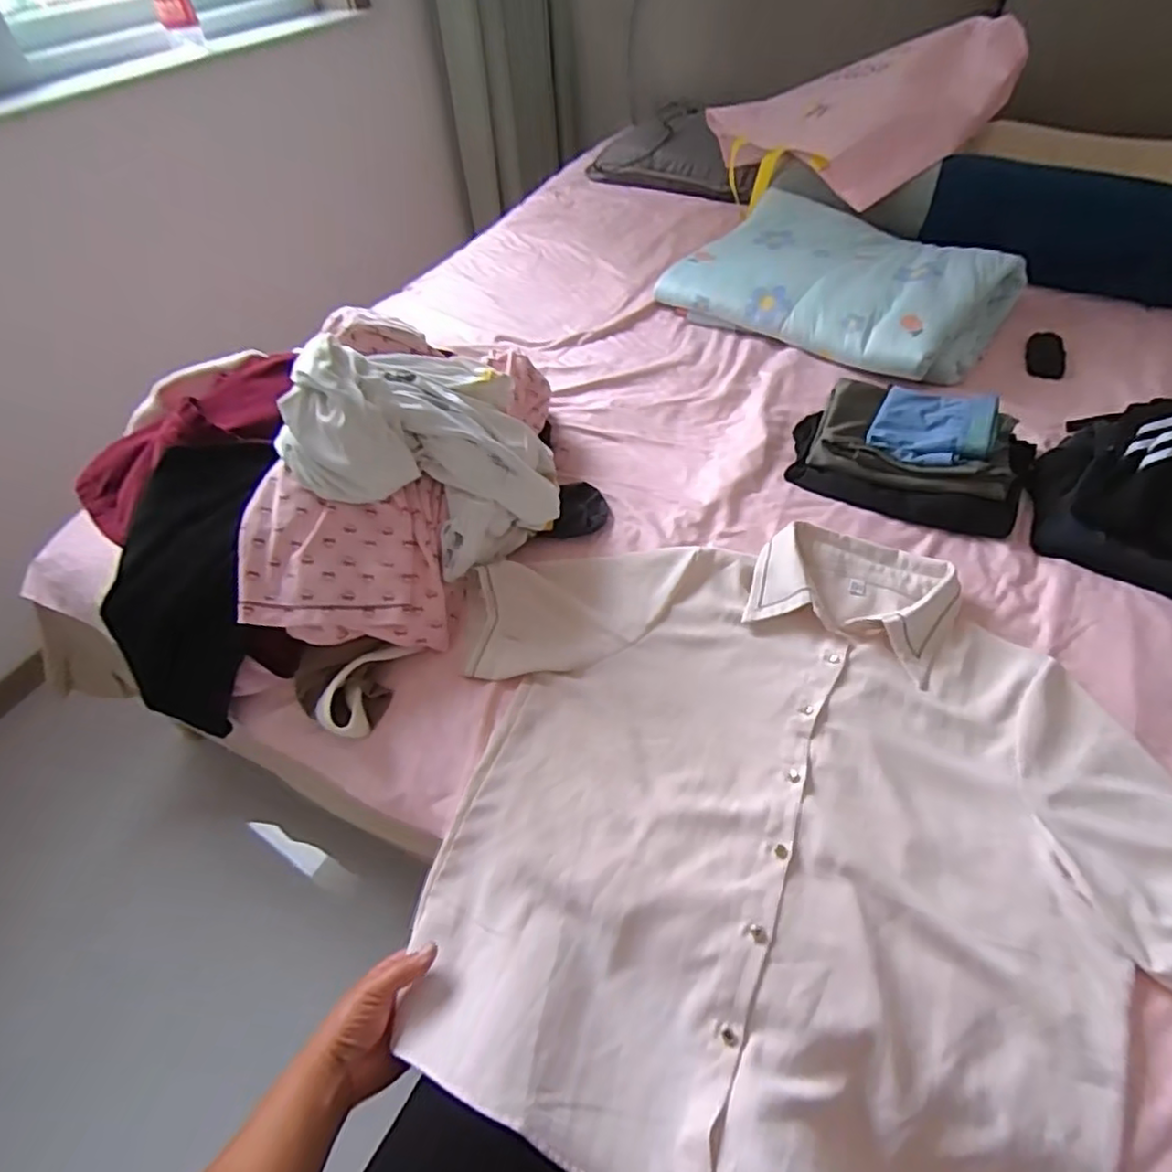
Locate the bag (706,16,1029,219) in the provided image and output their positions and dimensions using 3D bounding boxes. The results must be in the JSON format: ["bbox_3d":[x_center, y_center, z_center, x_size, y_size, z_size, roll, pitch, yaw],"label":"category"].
[{"bbox_3d":[0.564,-0.916,1.299,0.549,0.113,0.429,-13,61,19],"label":"bag"}]

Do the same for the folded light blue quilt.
[{"bbox_3d":[0.441,-0.535,1.144,0.532,0.107,0.348,33,59,27],"label":"folded light blue quilt"}]

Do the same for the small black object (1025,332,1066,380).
[{"bbox_3d":[0.755,-0.380,1.070,0.051,0.010,0.116,2,56,26],"label":"small black object"}]

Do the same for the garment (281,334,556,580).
[{"bbox_3d":[-0.180,-0.159,0.744,0.282,0.232,0.218,-28,55,-18],"label":"garment"}]

